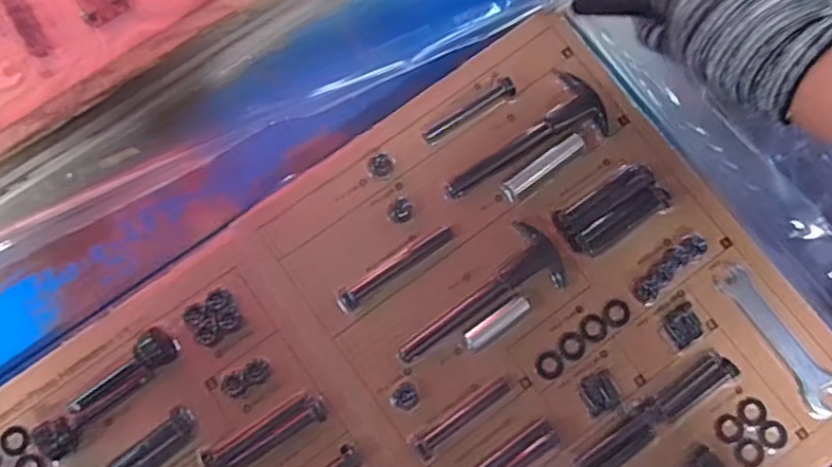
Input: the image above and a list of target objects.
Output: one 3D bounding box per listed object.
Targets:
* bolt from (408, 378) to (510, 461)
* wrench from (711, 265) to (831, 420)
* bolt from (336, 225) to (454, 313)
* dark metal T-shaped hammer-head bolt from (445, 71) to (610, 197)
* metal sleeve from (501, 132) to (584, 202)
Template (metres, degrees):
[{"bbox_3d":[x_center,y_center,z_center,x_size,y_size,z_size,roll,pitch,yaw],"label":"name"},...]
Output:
[{"bbox_3d":[0.032,0.127,0.426,0.078,0.013,0.017,-33,80,-8],"label":"bolt"},{"bbox_3d":[0.255,0.075,0.435,0.030,0.008,0.115,-38,81,-8],"label":"wrench"},{"bbox_3d":[-0.014,0.024,0.443,0.096,0.015,0.017,-32,80,-8],"label":"bolt"},{"bbox_3d":[0.079,-0.069,0.454,0.130,0.023,0.051,-33,80,-8],"label":"dark metal T-shaped hammer-head bolt"},{"bbox_3d":[0.093,-0.050,0.456,0.068,0.015,0.014,-37,81,-8],"label":"metal sleeve"}]

